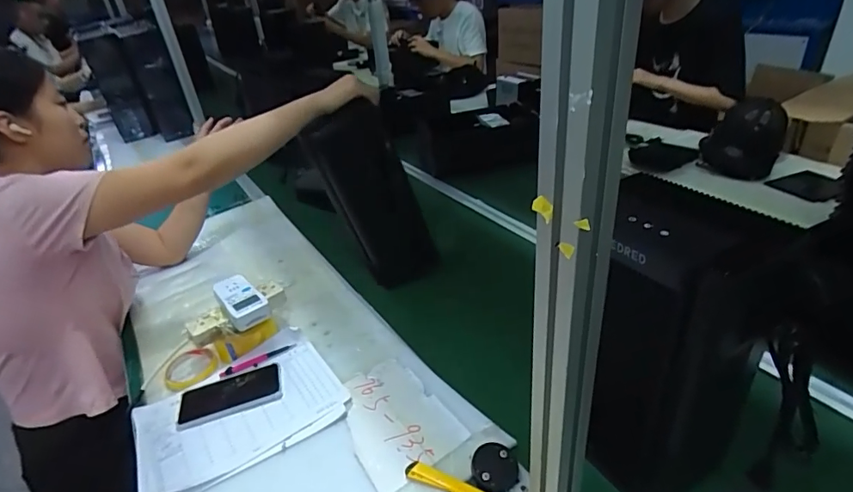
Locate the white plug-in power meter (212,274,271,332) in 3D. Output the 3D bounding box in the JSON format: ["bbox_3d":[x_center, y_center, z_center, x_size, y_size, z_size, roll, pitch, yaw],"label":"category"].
[{"bbox_3d":[-0.316,0.094,0.826,0.063,0.046,0.108,-26,36,-28],"label":"white plug-in power meter"}]

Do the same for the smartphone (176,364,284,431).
[{"bbox_3d":[-0.316,0.242,0.781,0.161,0.014,0.081,-16,33,-14],"label":"smartphone"}]

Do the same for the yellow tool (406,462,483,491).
[{"bbox_3d":[0.039,0.304,0.607,0.136,0.013,0.021,8,35,23],"label":"yellow tool"}]

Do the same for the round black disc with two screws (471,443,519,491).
[{"bbox_3d":[0.088,0.286,0.624,0.058,0.018,0.059,-5,32,3],"label":"round black disc with two screws"}]

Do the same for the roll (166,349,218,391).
[{"bbox_3d":[-0.414,0.217,0.845,0.082,0.013,0.100,-16,33,-15],"label":"roll"}]

